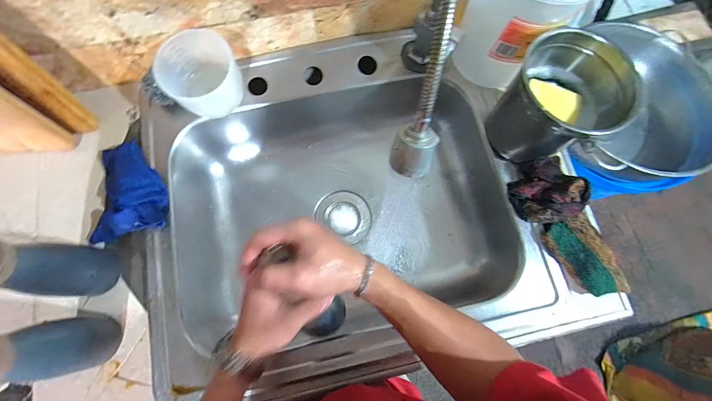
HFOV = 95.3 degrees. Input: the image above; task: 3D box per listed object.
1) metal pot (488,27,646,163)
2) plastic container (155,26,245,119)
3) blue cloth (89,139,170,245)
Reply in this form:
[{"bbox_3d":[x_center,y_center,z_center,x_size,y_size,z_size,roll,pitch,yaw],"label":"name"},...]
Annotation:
[{"bbox_3d":[0.292,-0.143,0.483,0.132,0.163,0.141,0,75,0],"label":"metal pot"},{"bbox_3d":[-0.260,-0.208,0.552,0.125,0.087,0.114,0,75,0],"label":"plastic container"},{"bbox_3d":[-0.364,-0.018,0.525,0.114,0.032,0.162,-3,75,-1],"label":"blue cloth"}]

